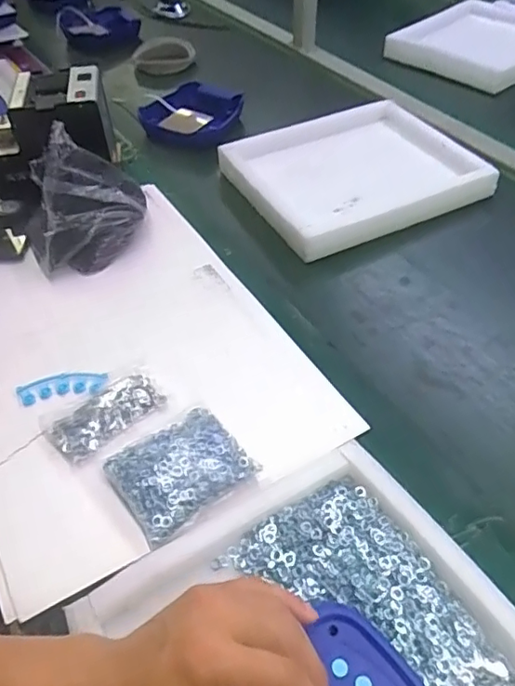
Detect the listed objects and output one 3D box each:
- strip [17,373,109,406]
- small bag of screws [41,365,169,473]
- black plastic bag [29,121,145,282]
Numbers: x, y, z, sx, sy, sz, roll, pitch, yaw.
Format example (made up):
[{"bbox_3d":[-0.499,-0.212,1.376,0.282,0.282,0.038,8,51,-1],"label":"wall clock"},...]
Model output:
[{"bbox_3d":[-0.217,0.048,0.614,0.094,0.009,0.032,-9,48,-7],"label":"strip"},{"bbox_3d":[-0.156,0.074,0.583,0.129,0.023,0.071,-31,54,-24],"label":"small bag of screws"},{"bbox_3d":[-0.242,-0.193,0.743,0.162,0.139,0.151,-6,48,-5],"label":"black plastic bag"}]

